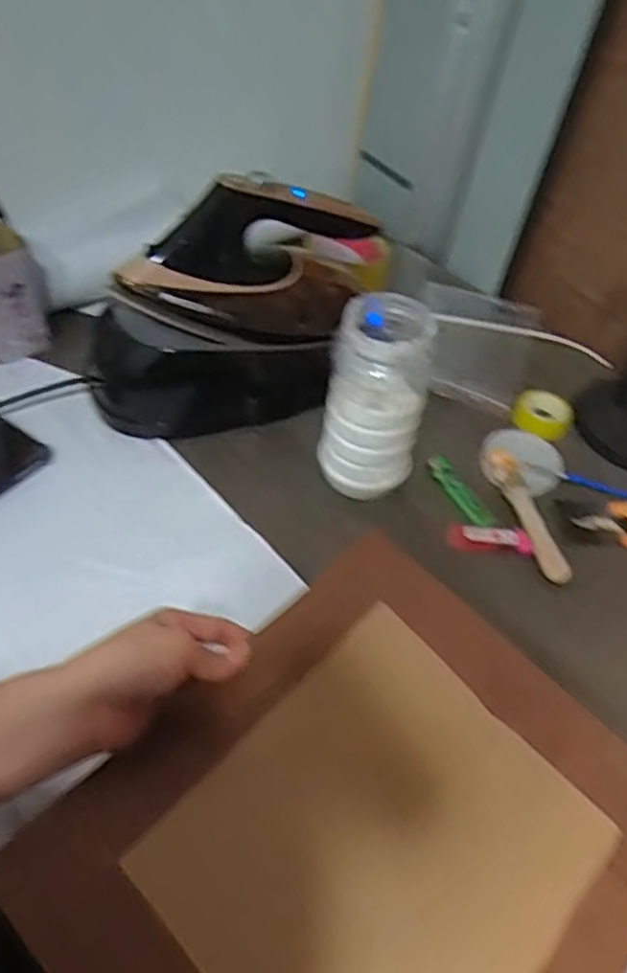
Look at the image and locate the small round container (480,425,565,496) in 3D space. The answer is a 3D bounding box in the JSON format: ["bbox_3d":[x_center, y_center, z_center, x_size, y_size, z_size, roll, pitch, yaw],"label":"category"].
[{"bbox_3d":[0.194,-0.024,0.668,0.087,0.021,0.073,-24,55,-24],"label":"small round container"}]

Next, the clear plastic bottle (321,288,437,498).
[{"bbox_3d":[0.049,-0.068,0.598,0.080,0.170,0.072,8,48,2],"label":"clear plastic bottle"}]

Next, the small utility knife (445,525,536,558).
[{"bbox_3d":[0.149,0.045,0.611,0.071,0.006,0.024,9,48,3],"label":"small utility knife"}]

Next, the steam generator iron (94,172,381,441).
[{"bbox_3d":[-0.071,-0.161,0.631,0.261,0.171,0.118,-6,49,-10],"label":"steam generator iron"}]

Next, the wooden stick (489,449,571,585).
[{"bbox_3d":[0.186,0.026,0.625,0.024,0.021,0.135,-9,50,-13],"label":"wooden stick"}]

